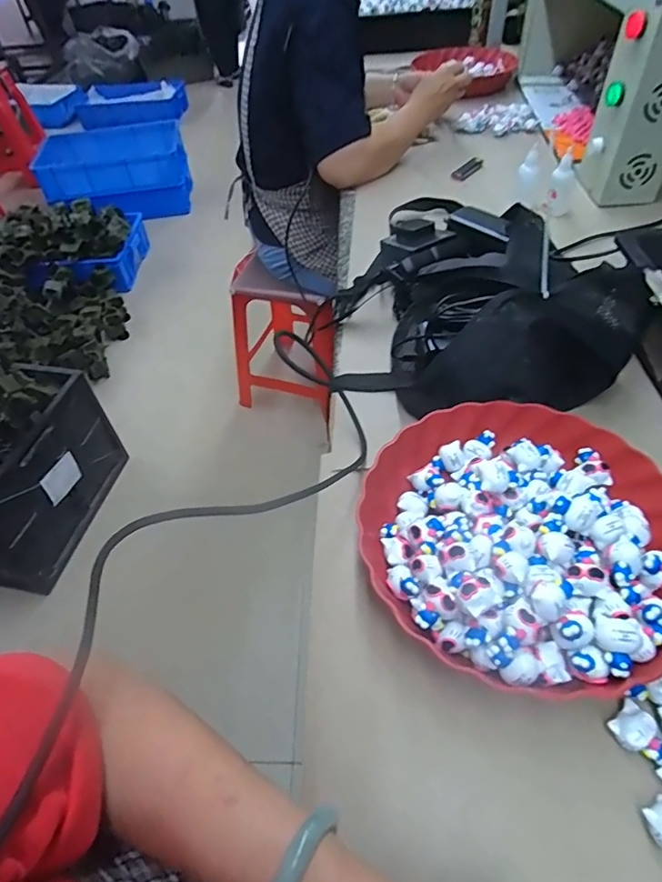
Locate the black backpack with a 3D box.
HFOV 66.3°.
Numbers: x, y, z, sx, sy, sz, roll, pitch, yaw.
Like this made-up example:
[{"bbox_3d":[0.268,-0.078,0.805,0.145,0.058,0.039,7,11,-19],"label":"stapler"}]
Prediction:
[{"bbox_3d":[0.143,-0.169,0.565,0.286,0.102,0.343,-15,50,-8],"label":"black backpack"}]

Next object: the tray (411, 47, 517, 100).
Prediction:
[{"bbox_3d":[0.321,-0.883,1.212,0.247,0.051,0.212,2,50,7],"label":"tray"}]

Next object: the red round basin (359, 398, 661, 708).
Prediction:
[{"bbox_3d":[0.146,0.062,0.385,0.230,0.047,0.232,-2,49,3],"label":"red round basin"}]

